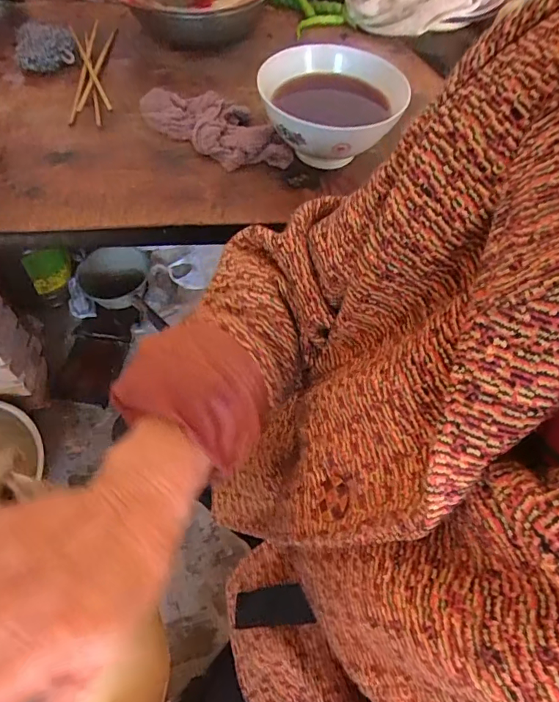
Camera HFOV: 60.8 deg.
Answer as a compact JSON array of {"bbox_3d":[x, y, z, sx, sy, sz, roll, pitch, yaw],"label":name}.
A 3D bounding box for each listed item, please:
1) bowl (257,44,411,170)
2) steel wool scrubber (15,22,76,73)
[{"bbox_3d":[0.070,-0.287,0.579,0.167,0.082,0.160,1,58,-2],"label":"bowl"},{"bbox_3d":[-0.331,-0.426,0.668,0.075,0.050,0.068,-22,62,-15],"label":"steel wool scrubber"}]

